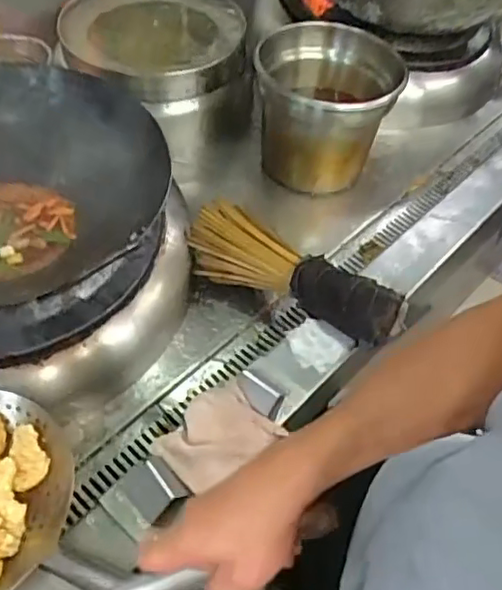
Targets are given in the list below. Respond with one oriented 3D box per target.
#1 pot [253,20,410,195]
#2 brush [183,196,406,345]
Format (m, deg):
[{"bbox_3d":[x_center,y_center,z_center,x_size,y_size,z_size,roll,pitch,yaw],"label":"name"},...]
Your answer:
[{"bbox_3d":[0.116,-0.309,1.018,0.225,0.202,0.246,-1,49,-4],"label":"pot"},{"bbox_3d":[0.053,-0.029,0.833,0.309,0.073,0.115,25,52,18],"label":"brush"}]

